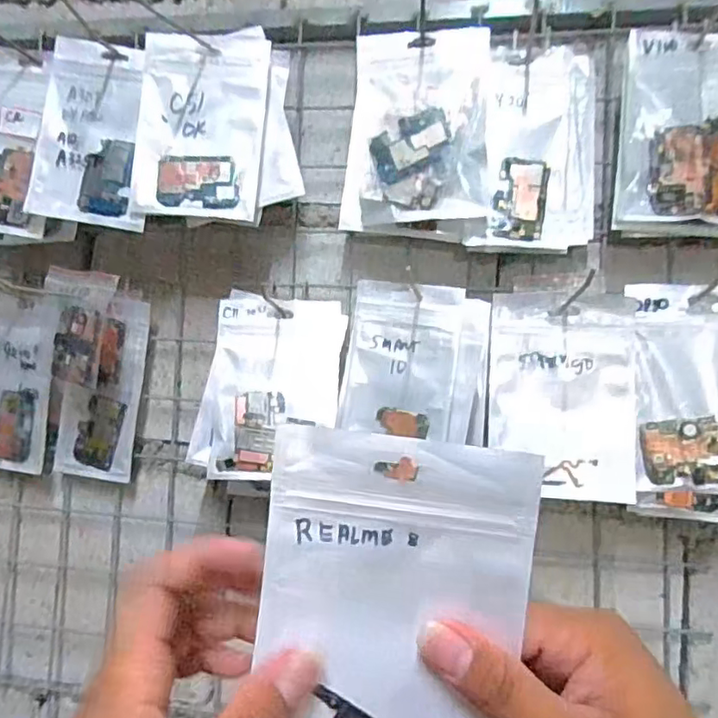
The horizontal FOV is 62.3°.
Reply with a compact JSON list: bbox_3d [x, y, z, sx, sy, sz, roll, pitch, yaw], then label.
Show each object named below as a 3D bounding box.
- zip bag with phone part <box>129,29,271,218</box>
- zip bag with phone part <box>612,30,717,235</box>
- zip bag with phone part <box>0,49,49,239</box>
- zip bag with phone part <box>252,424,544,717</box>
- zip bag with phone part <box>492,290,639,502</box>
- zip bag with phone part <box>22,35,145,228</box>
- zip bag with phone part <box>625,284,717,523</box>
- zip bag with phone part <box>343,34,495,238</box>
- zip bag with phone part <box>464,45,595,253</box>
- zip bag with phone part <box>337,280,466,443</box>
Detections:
[{"bbox_3d":[-0.132,-0.195,0.499,0.105,0.148,0.007,3,-3,-1],"label":"zip bag with phone part"},{"bbox_3d":[0.258,-0.176,0.464,0.103,0.150,0.029,3,-3,1],"label":"zip bag with phone part"},{"bbox_3d":[-0.312,-0.191,0.526,0.084,0.161,0.015,3,-3,9],"label":"zip bag with phone part"},{"bbox_3d":[0.013,0.106,0.233,0.102,0.148,0.017,3,-3,2],"label":"zip bag with phone part"},{"bbox_3d":[0.154,0.026,0.454,0.106,0.150,0.010,3,-3,7],"label":"zip bag with phone part"},{"bbox_3d":[-0.229,-0.191,0.505,0.094,0.148,0.012,3,-3,-1],"label":"zip bag with phone part"},{"bbox_3d":[0.258,0.032,0.444,0.103,0.170,0.026,2,-3,14],"label":"zip bag with phone part"},{"bbox_3d":[0.051,-0.185,0.487,0.122,0.162,0.044,8,0,9],"label":"zip bag with phone part"},{"bbox_3d":[0.148,-0.171,0.483,0.093,0.163,0.012,3,-3,-5],"label":"zip bag with phone part"},{"bbox_3d":[0.032,0.000,0.451,0.087,0.111,0.009,2,-3,12],"label":"zip bag with phone part"}]

